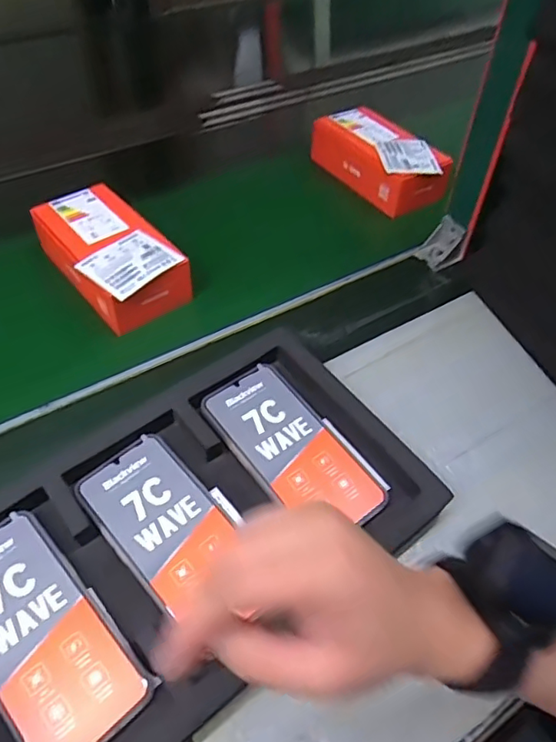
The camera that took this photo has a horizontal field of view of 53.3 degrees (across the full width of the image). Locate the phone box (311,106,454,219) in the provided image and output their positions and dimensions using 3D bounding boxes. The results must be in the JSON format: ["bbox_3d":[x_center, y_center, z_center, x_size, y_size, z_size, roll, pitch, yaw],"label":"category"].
[{"bbox_3d":[0.145,-0.305,0.787,0.109,0.064,0.193,-23,53,-21],"label":"phone box"}]

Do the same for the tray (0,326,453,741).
[{"bbox_3d":[-0.113,0.148,0.390,0.491,0.051,0.223,-31,56,-26],"label":"tray"}]

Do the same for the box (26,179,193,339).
[{"bbox_3d":[-0.182,-0.128,0.608,0.115,0.050,0.198,-30,56,-26],"label":"box"}]

